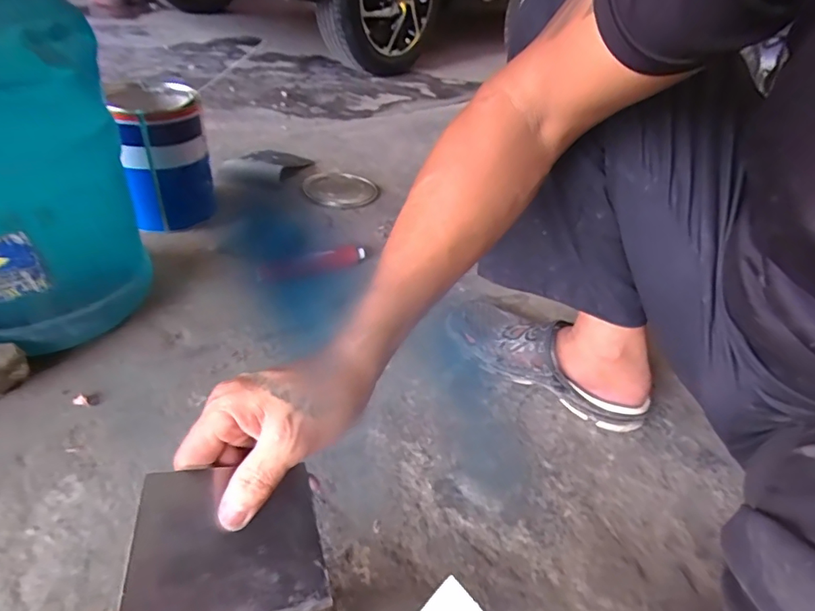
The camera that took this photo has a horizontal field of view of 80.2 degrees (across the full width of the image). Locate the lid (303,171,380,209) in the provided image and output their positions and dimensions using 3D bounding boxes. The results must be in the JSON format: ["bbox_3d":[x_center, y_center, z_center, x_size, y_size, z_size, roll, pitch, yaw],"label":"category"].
[{"bbox_3d":[-0.139,-0.246,1.015,0.149,0.012,0.157,5,37,-4],"label":"lid"}]

